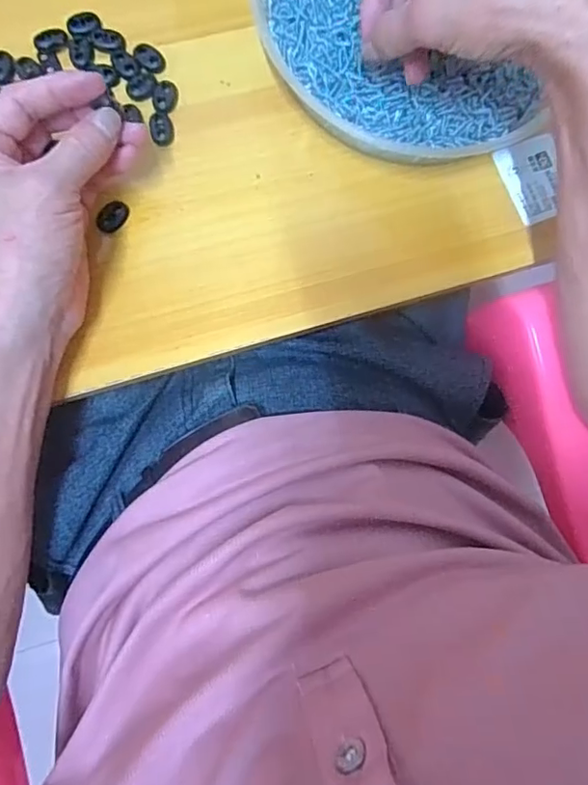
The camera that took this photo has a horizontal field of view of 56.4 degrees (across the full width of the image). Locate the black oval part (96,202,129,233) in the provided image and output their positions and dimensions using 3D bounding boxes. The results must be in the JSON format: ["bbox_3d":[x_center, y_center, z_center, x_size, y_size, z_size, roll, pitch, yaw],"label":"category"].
[{"bbox_3d":[-0.115,-0.112,0.350,0.015,0.007,0.022,34,84,-16],"label":"black oval part"}]

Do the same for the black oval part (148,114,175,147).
[{"bbox_3d":[-0.088,-0.175,0.365,0.015,0.004,0.020,-10,83,-7],"label":"black oval part"}]

